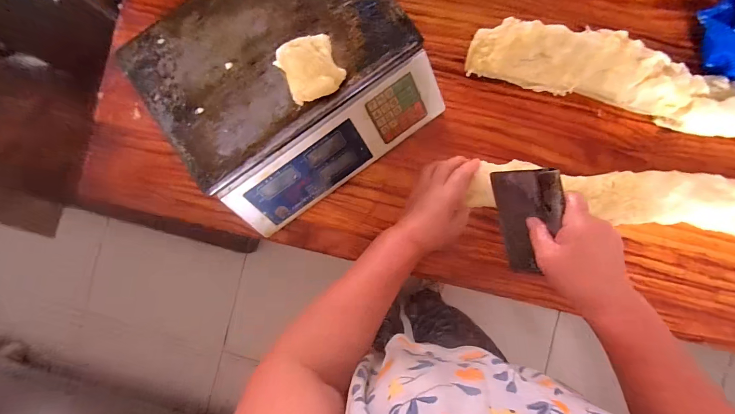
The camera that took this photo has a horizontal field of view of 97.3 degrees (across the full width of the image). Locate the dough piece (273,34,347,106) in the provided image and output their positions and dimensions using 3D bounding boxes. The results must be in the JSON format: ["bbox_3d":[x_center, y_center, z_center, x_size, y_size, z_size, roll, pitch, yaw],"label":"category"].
[{"bbox_3d":[-0.067,-0.162,0.390,0.069,0.042,0.067,-23,87,4],"label":"dough piece"}]

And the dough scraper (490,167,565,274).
[{"bbox_3d":[0.195,0.019,0.387,0.021,0.100,0.129,-16,101,-13],"label":"dough scraper"}]

